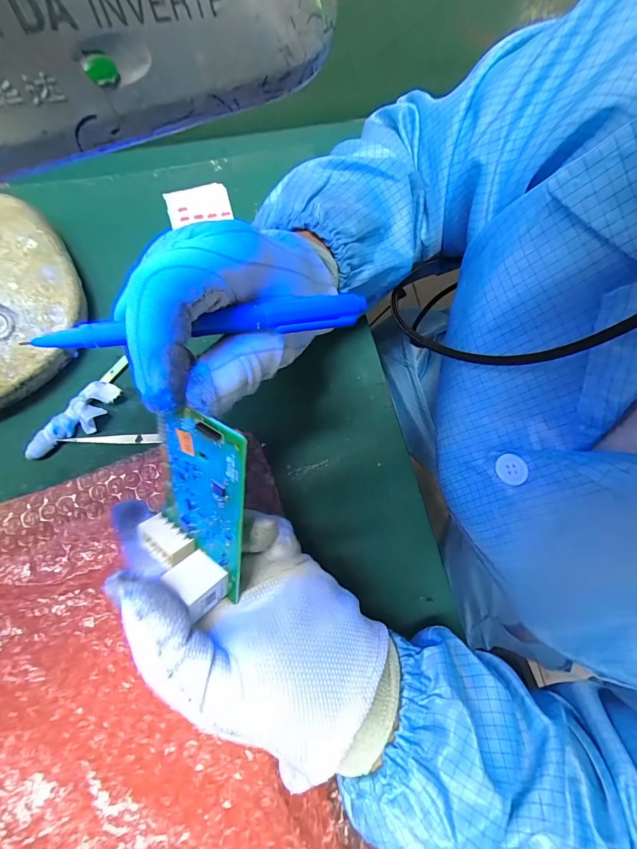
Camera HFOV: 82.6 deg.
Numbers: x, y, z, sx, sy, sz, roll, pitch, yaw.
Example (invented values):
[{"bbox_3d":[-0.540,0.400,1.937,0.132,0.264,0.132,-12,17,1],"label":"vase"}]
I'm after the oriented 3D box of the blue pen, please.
[{"bbox_3d":[-0.043,-0.042,0.149,0.129,0.006,0.013,-10,78,-13],"label":"blue pen"}]

